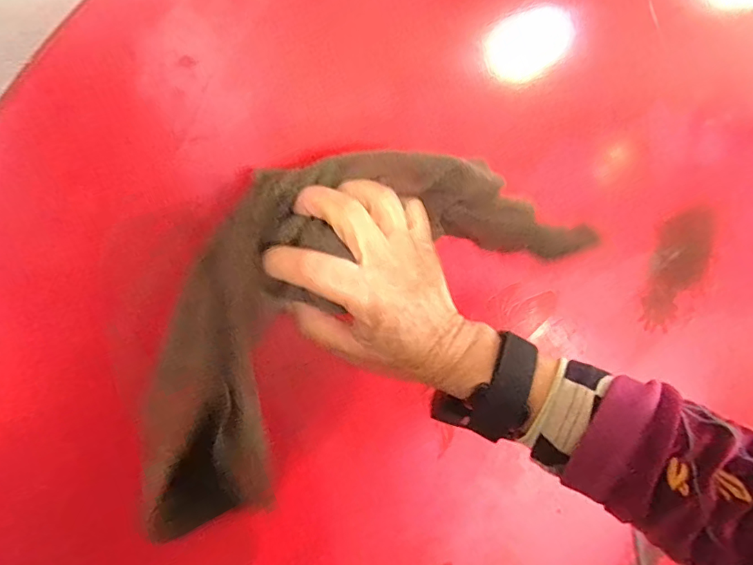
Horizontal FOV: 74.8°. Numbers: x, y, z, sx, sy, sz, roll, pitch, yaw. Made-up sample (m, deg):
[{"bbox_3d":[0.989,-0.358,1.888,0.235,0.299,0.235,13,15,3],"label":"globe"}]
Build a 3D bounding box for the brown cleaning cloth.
[{"bbox_3d":[-0.017,-0.002,0.291,0.299,0.144,0.025,-36,9,-15],"label":"brown cleaning cloth"}]

